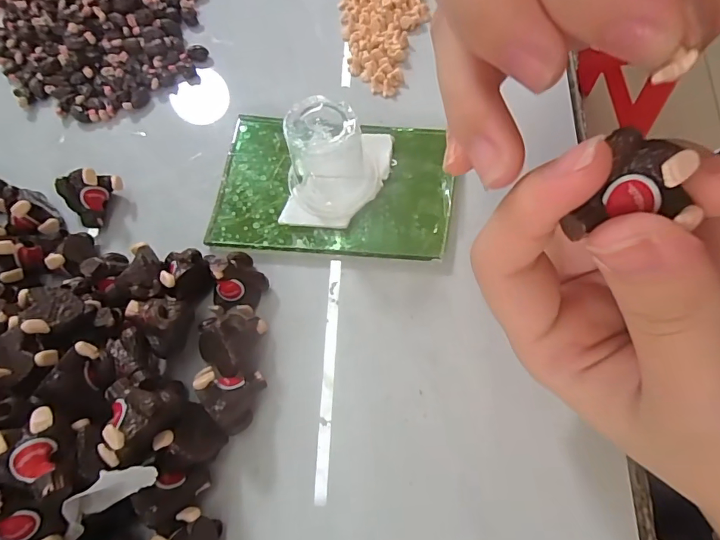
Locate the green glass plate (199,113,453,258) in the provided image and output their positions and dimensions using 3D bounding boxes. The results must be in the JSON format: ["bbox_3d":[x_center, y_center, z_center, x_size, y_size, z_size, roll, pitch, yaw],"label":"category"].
[{"bbox_3d":[-0.012,-0.037,0.200,0.102,0.009,0.067,7,69,6],"label":"green glass plate"}]

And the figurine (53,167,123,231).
[{"bbox_3d":[-0.117,-0.033,0.199,0.023,0.022,0.019,-38,71,-11],"label":"figurine"}]

